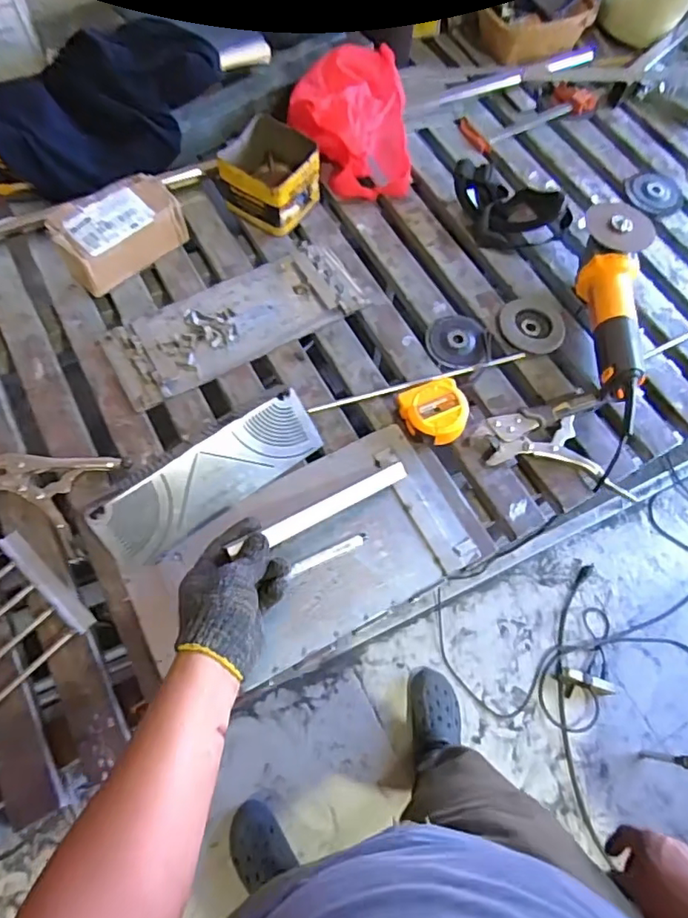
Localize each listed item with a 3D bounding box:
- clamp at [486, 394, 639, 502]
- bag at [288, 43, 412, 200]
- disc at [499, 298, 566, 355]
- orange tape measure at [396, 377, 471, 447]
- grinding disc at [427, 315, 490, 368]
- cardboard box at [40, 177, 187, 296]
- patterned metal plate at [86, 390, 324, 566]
[{"bbox_3d":[0.273,-0.021,0.707,0.167,0.026,0.136,3,67,-2],"label":"clamp"},{"bbox_3d":[0.009,-0.522,0.861,0.174,0.118,0.194,-8,68,-6],"label":"bag"},{"bbox_3d":[0.272,-0.193,0.786,0.088,0.016,0.086,1,67,-3],"label":"disc"},{"bbox_3d":[0.117,-0.058,0.707,0.078,0.039,0.080,-19,69,-10],"label":"orange tape measure"},{"bbox_3d":[0.162,-0.168,0.774,0.082,0.008,0.085,1,67,-3],"label":"grinding disc"},{"bbox_3d":[-0.321,-0.325,0.777,0.169,0.077,0.102,-39,74,-17],"label":"cardboard box"},{"bbox_3d":[-0.155,0.022,0.654,0.277,0.010,0.082,-35,106,-18],"label":"patterned metal plate"}]

